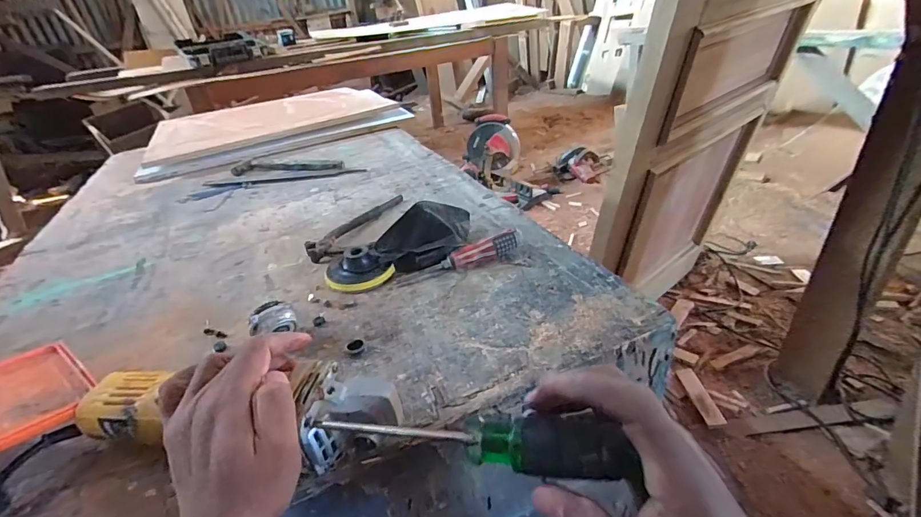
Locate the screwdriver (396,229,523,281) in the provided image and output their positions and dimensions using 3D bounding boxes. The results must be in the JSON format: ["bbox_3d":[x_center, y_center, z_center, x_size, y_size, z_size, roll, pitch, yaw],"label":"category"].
[{"bbox_3d":[0.002,-0.002,0.557,0.163,0.031,0.024,-14,33,-12],"label":"screwdriver"}]

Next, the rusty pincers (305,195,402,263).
[{"bbox_3d":[-0.150,-0.053,0.686,0.050,0.024,0.211,17,39,31],"label":"rusty pincers"}]

